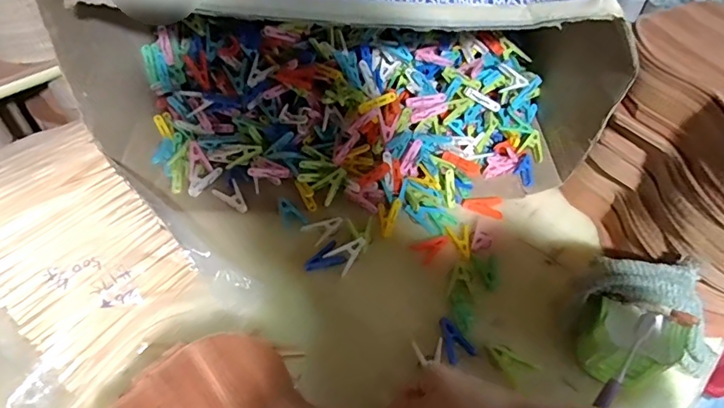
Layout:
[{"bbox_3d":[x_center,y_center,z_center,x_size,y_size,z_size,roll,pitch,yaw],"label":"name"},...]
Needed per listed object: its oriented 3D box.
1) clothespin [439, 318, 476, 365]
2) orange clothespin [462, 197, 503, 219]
[{"bbox_3d":[0.105,0.154,0.560,0.031,0.006,0.050,-16,55,-16],"label":"clothespin"},{"bbox_3d":[0.168,0.003,0.676,0.054,0.006,0.034,7,52,2],"label":"orange clothespin"}]

